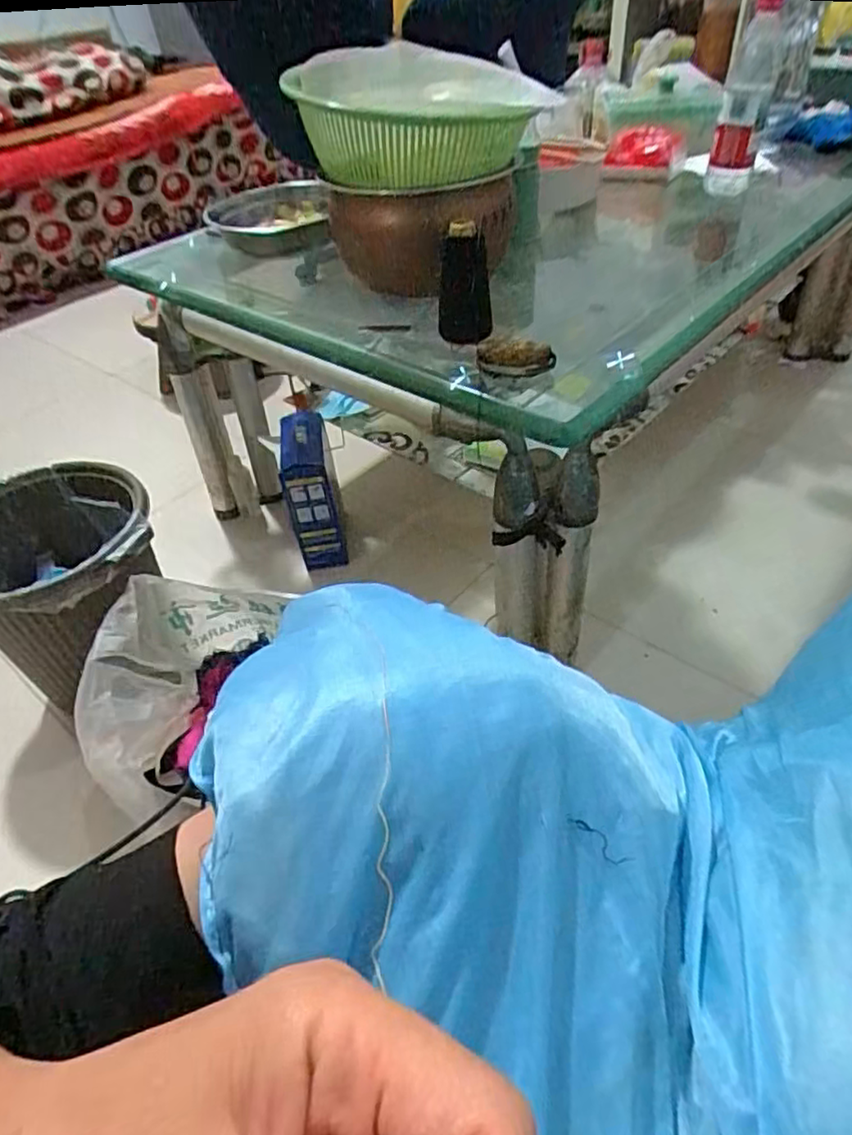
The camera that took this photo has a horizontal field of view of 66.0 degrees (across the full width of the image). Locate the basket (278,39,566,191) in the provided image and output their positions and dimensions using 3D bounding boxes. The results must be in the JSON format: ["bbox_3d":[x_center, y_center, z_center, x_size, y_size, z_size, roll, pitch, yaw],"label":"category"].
[{"bbox_3d":[0.001,-0.487,0.713,0.253,0.106,0.297,-6,43,0],"label":"basket"}]

